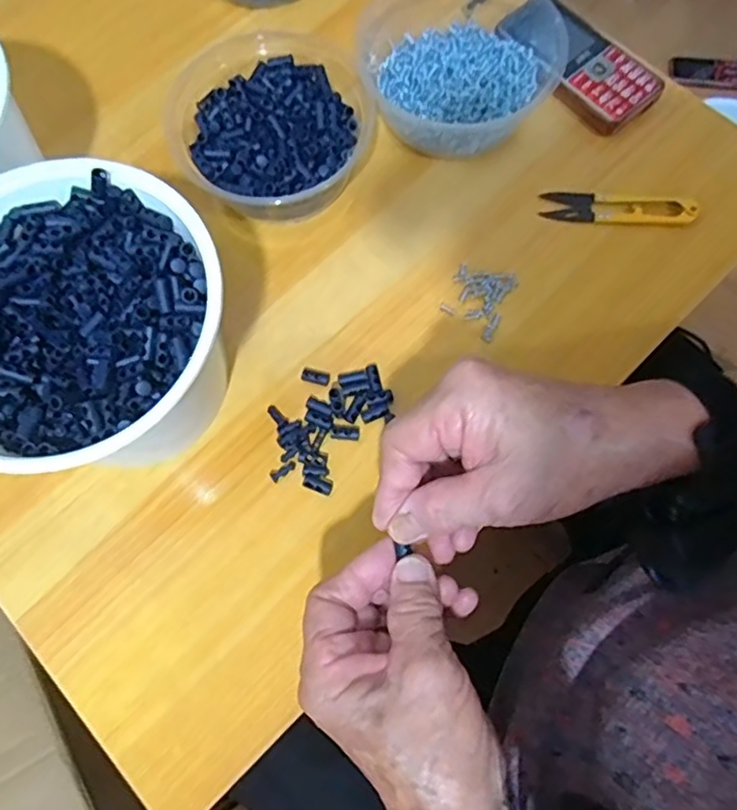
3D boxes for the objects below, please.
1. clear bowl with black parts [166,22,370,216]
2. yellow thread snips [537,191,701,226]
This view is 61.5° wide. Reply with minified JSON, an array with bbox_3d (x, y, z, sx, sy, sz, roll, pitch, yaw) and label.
[{"bbox_3d":[-0.077,-0.192,0.436,0.140,0.053,0.148,0,72,1],"label":"clear bowl with black parts"},{"bbox_3d":[0.177,-0.140,0.439,0.105,0.009,0.024,7,73,4],"label":"yellow thread snips"}]

